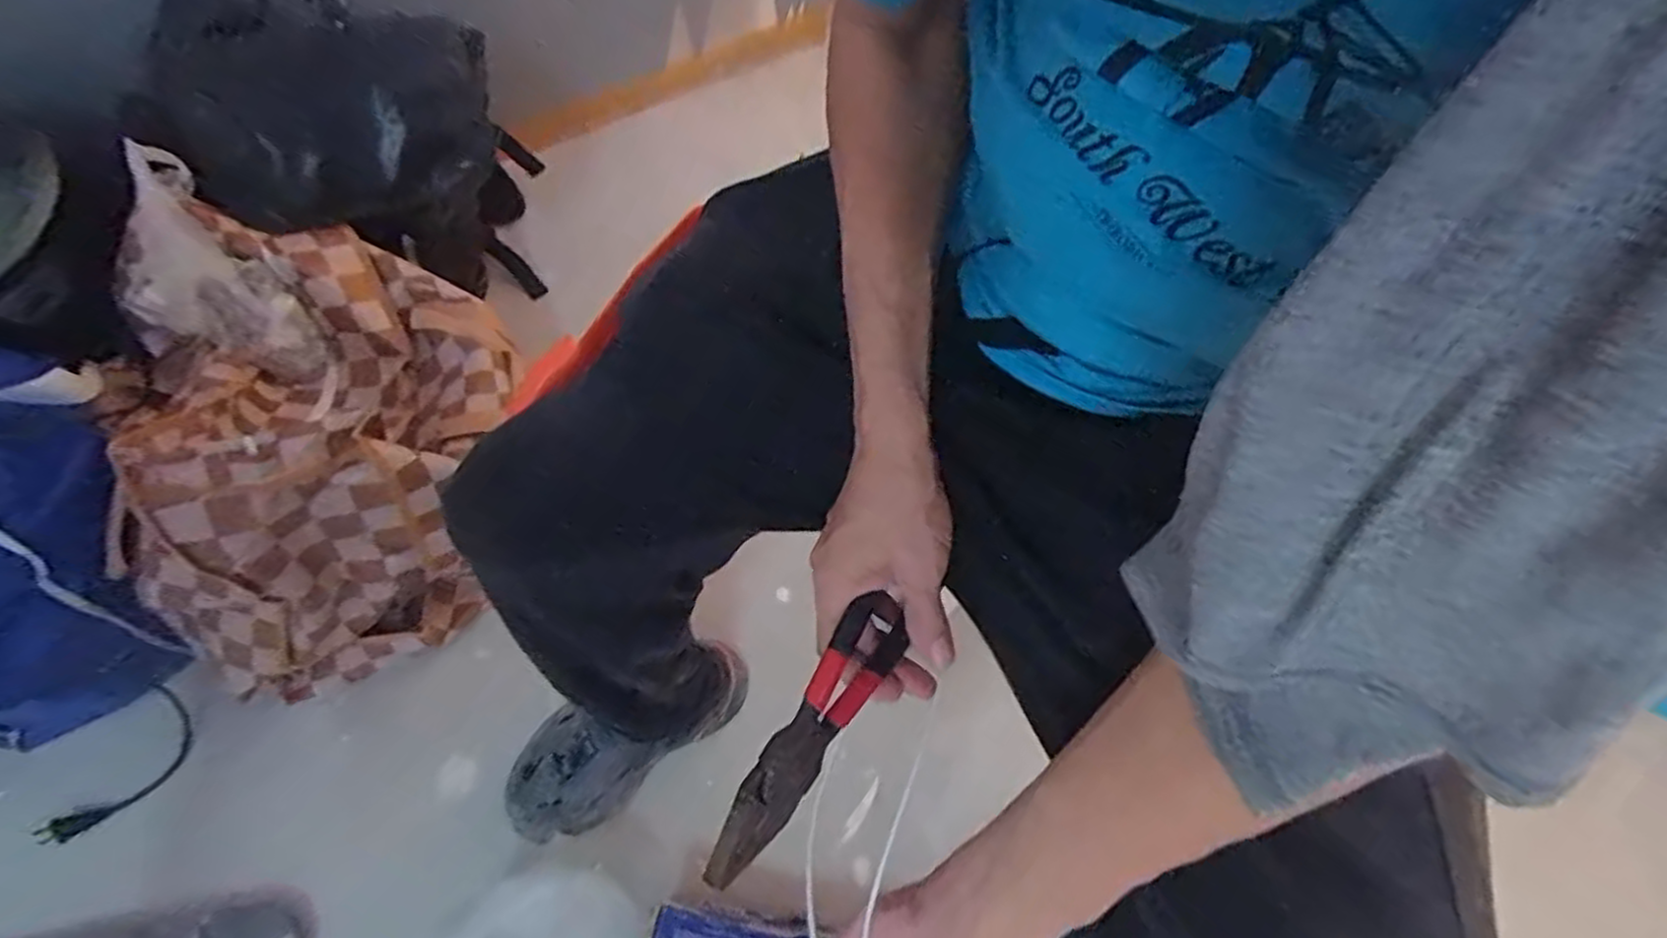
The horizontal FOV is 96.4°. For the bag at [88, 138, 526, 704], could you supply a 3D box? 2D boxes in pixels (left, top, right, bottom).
[{"bbox_3d":[-0.564,-0.051,0.824,0.412,0.361,0.459,-18,66,-12],"label":"bag"}]

